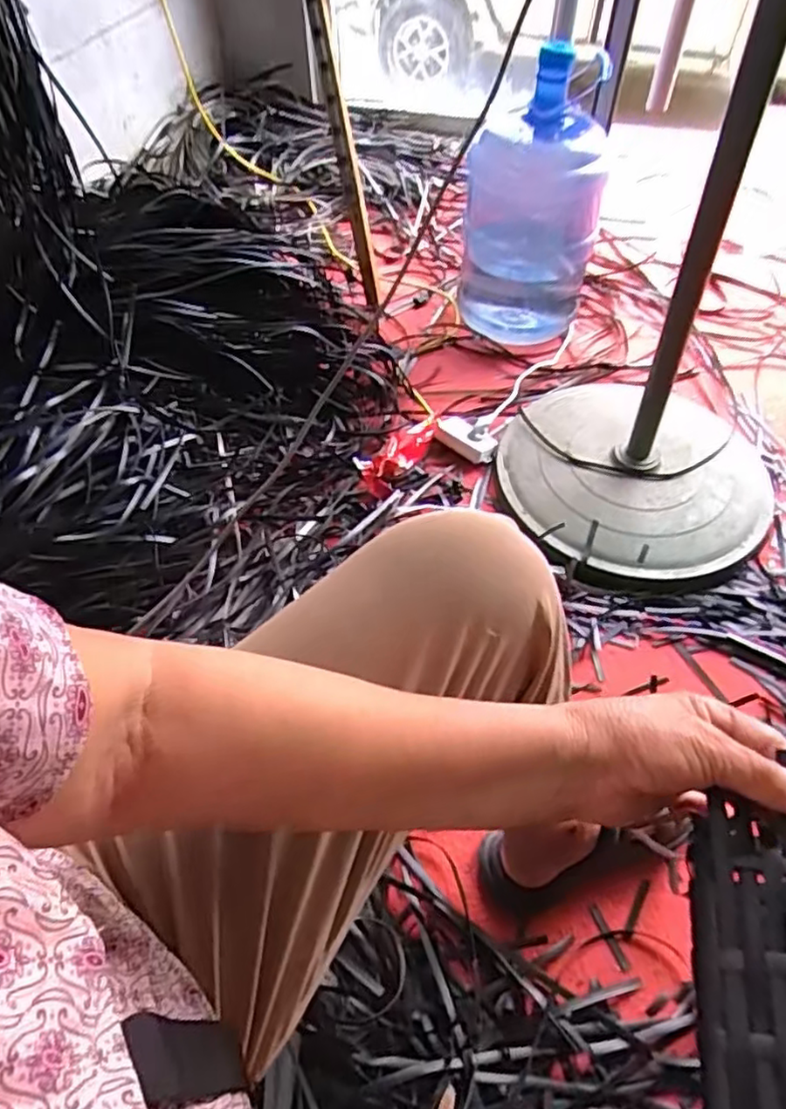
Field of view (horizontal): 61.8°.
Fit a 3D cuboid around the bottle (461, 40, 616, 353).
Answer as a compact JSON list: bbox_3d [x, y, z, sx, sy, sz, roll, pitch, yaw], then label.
[{"bbox_3d":[0.265,-0.658,1.240,0.254,0.471,0.224,8,54,6],"label":"bottle"}]

